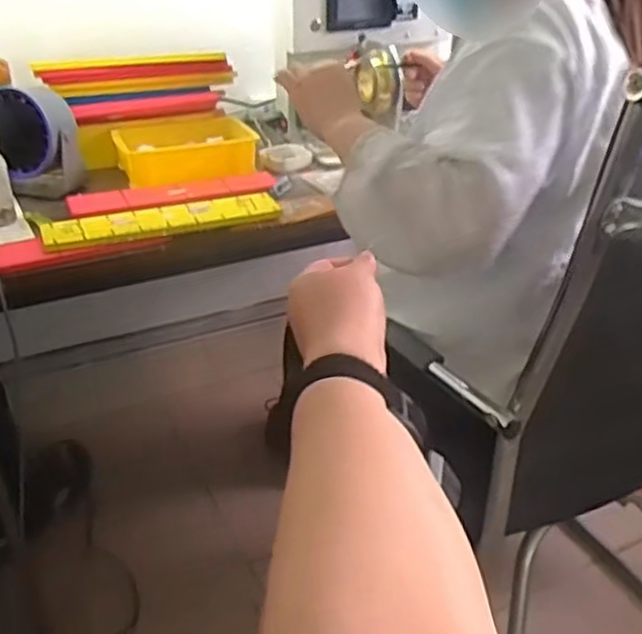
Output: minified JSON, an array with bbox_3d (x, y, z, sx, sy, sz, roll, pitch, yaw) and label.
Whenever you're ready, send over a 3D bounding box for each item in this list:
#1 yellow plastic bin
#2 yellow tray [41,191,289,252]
[{"bbox_3d":[-0.238,-0.306,1.305,0.254,0.057,0.170,-11,31,-18],"label":"yellow plastic bin"},{"bbox_3d":[-0.234,-0.149,1.076,0.342,0.017,0.088,-11,31,-18],"label":"yellow tray"}]

